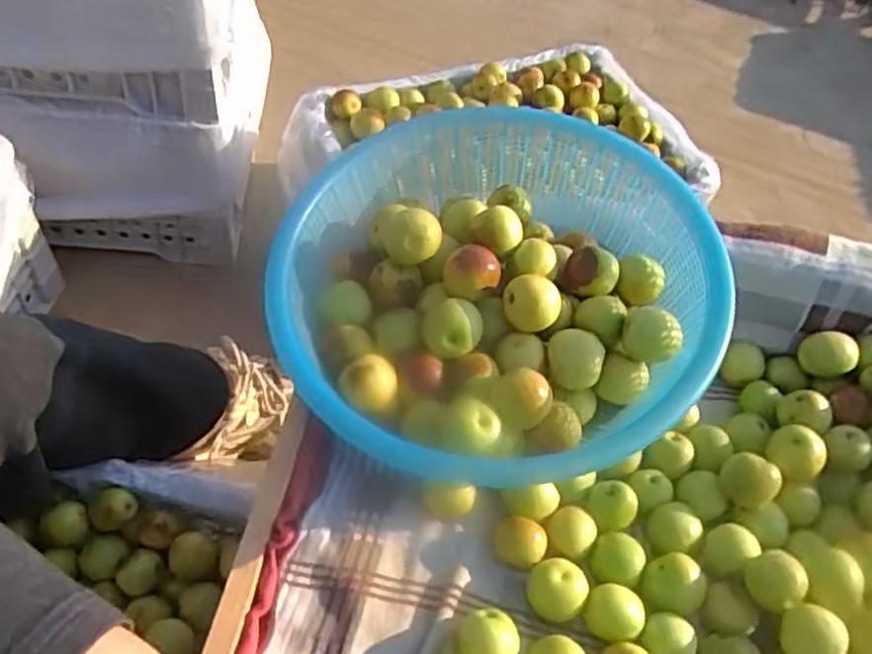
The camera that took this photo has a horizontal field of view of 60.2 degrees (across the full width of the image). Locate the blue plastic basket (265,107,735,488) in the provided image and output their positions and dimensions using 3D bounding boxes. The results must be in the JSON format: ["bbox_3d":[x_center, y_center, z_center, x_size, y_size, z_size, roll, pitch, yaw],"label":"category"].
[{"bbox_3d":[0.041,-0.024,0.474,0.267,0.087,0.260,5,54,-6],"label":"blue plastic basket"}]

